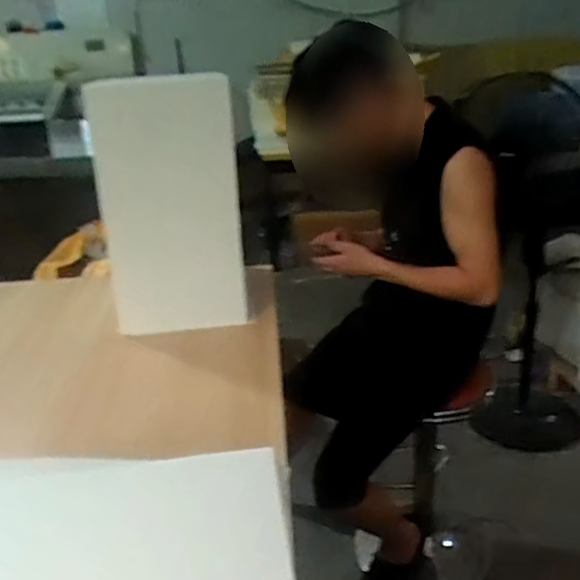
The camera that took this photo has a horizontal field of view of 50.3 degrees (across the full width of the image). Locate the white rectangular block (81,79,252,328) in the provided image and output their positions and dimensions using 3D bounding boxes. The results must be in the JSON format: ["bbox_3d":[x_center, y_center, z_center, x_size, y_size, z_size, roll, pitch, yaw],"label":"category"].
[{"bbox_3d":[-0.245,-0.154,1.270,0.291,0.563,0.038,3,29,12],"label":"white rectangular block"}]

